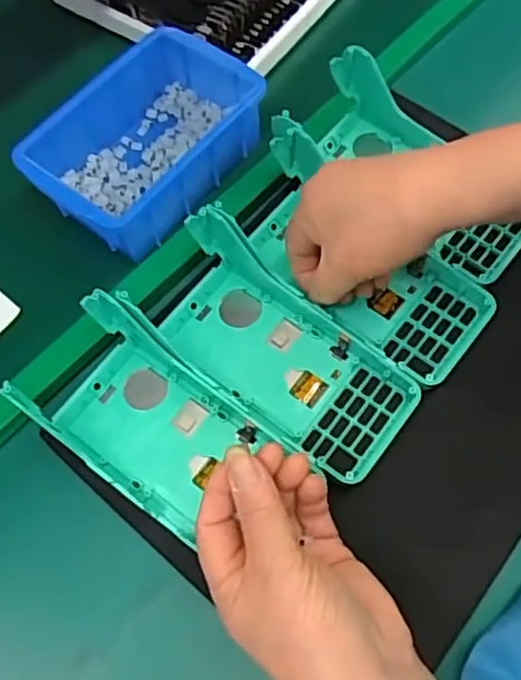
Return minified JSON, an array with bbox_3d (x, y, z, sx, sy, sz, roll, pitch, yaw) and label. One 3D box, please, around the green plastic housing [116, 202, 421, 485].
[{"bbox_3d":[0.007,0.001,0.373,0.173,0.045,0.086,34,72,14],"label":"green plastic housing"}]

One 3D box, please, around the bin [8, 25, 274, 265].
[{"bbox_3d":[-0.077,-0.132,0.430,0.101,0.049,0.149,38,73,15],"label":"bin"}]

